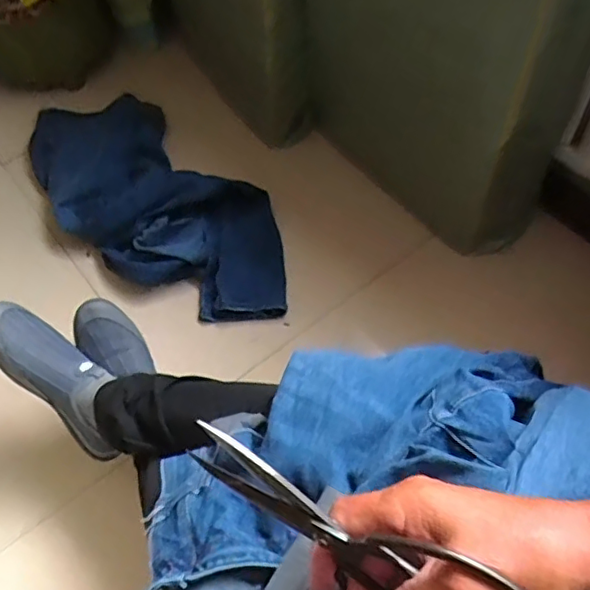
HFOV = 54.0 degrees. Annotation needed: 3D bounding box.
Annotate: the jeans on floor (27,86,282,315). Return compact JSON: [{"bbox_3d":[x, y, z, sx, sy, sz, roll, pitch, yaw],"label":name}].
[{"bbox_3d":[-0.319,-0.221,1.254,0.351,0.112,0.828,-37,62,-20],"label":"jeans on floor"}]

